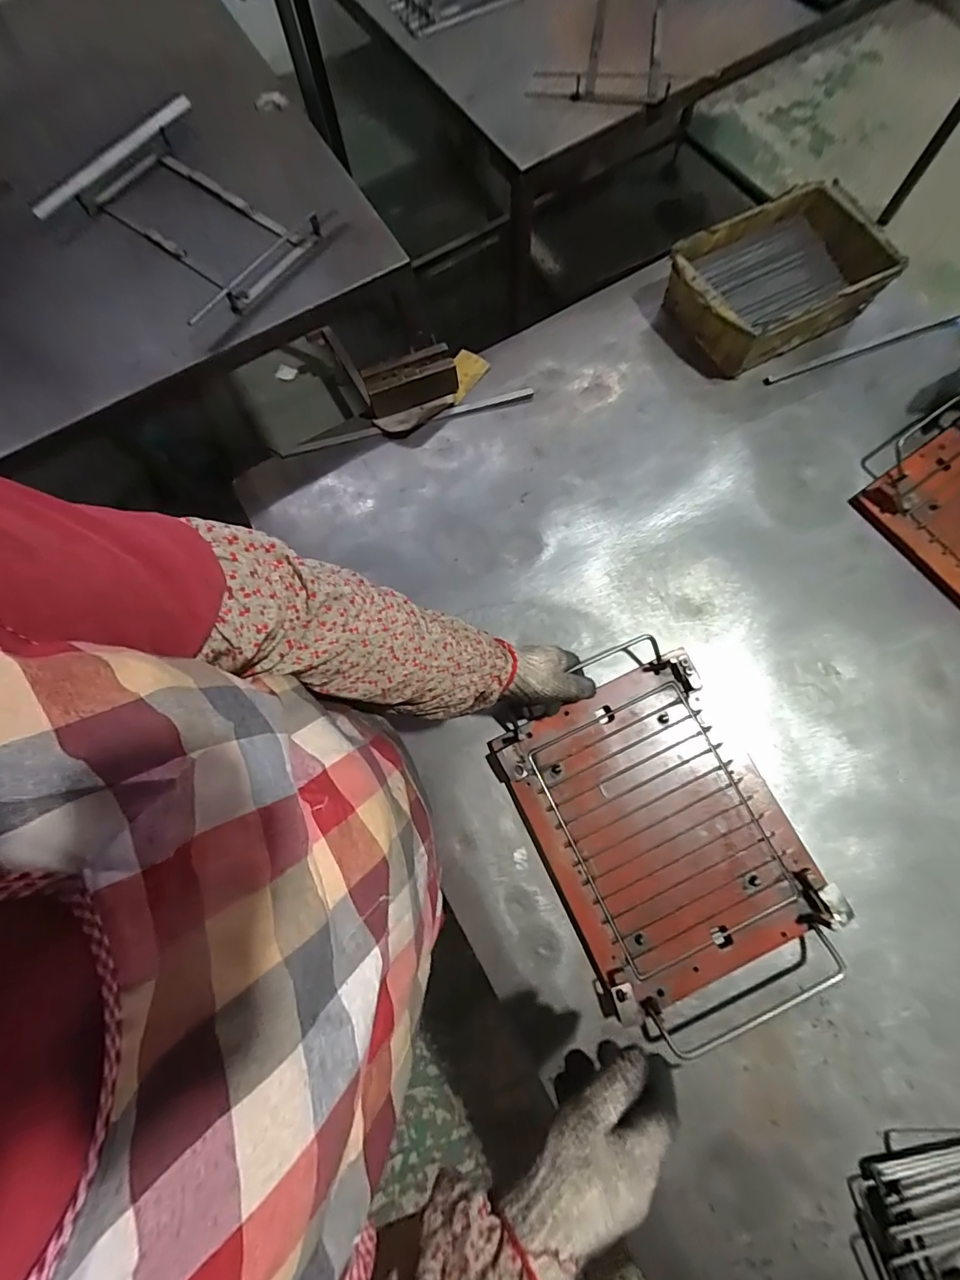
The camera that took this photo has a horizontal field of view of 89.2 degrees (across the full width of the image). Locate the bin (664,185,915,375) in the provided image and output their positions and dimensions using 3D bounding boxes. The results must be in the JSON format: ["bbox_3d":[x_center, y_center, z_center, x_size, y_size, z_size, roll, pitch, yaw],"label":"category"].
[{"bbox_3d":[0.406,-0.496,0.670,0.259,0.082,0.188,-27,75,-5],"label":"bin"}]

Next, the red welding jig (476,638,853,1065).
[{"bbox_3d":[0.187,0.202,0.509,0.243,0.031,0.351,-27,76,-5],"label":"red welding jig"}]

